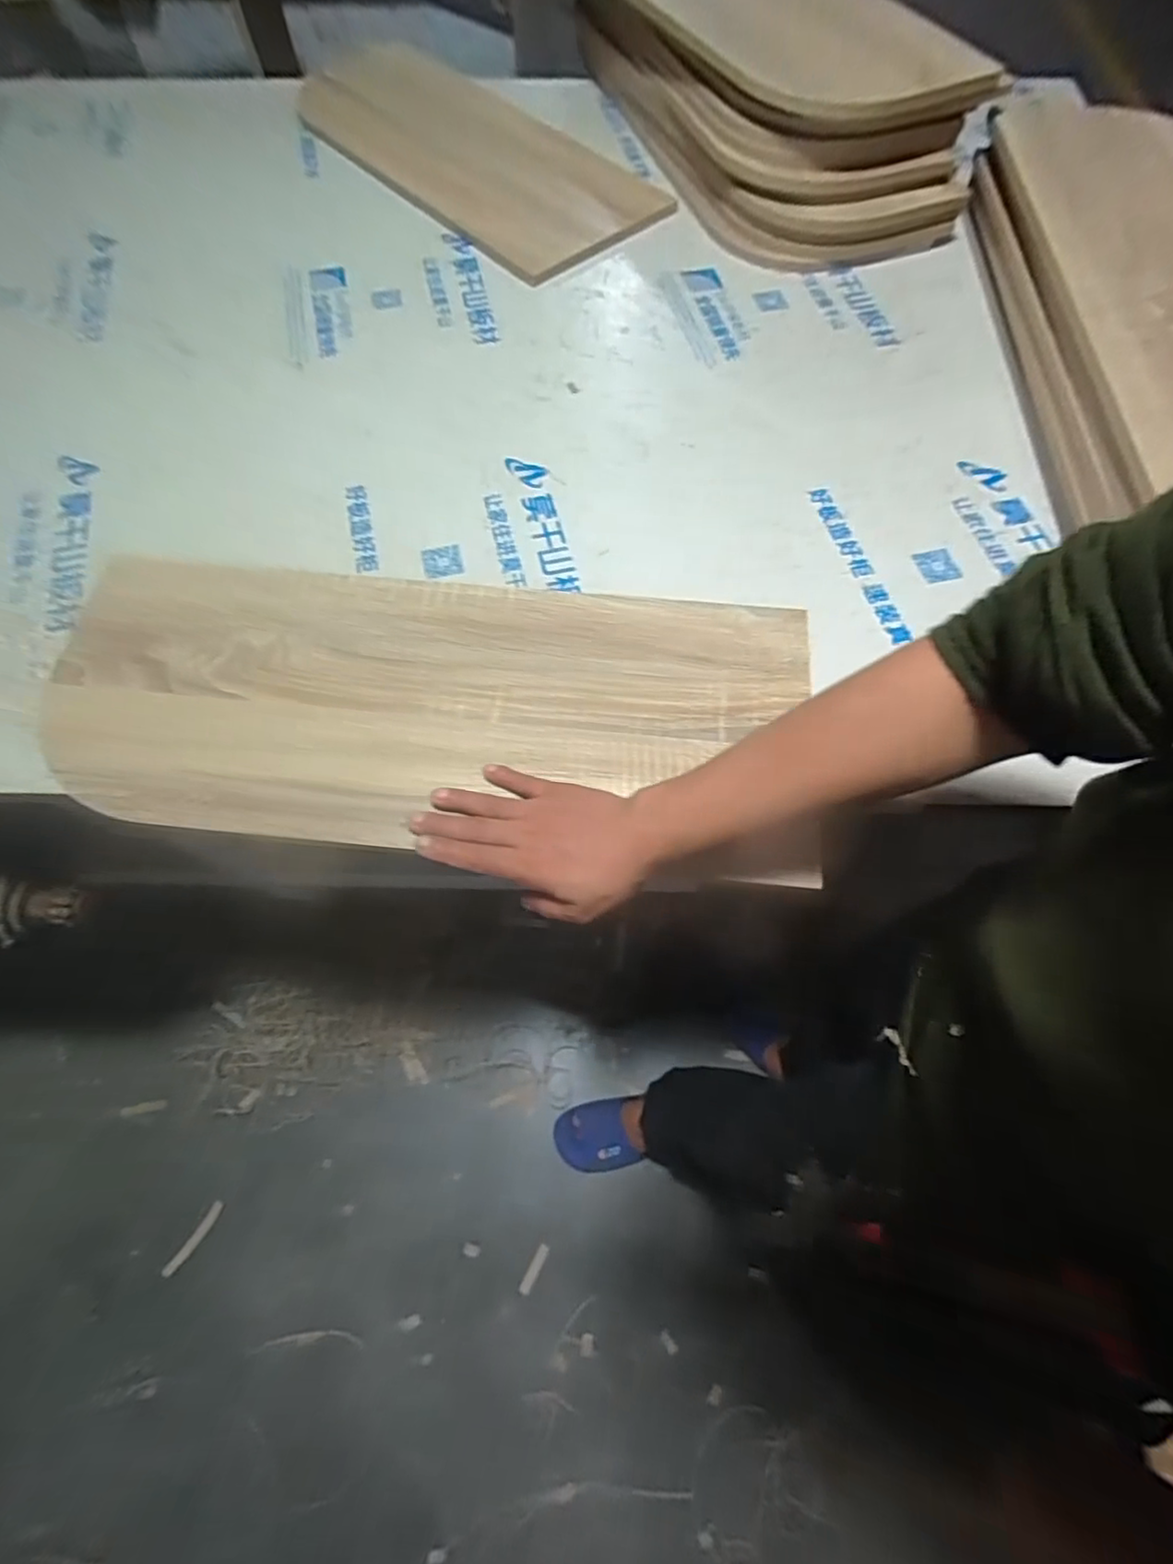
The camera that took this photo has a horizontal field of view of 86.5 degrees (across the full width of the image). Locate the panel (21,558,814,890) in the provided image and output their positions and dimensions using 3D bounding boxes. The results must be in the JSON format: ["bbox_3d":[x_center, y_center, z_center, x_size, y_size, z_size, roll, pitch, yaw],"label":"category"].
[{"bbox_3d":[-0.125,-0.061,0.482,0.580,0.018,0.245,3,68,1],"label":"panel"}]

